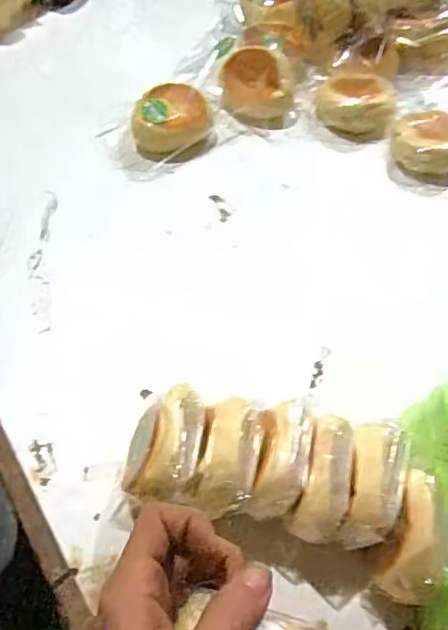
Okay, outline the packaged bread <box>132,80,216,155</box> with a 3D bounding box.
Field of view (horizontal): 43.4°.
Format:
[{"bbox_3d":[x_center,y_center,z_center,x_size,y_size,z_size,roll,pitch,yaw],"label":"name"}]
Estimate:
[{"bbox_3d":[-0.062,-0.237,0.685,0.081,0.043,0.101,29,60,15],"label":"packaged bread"}]

